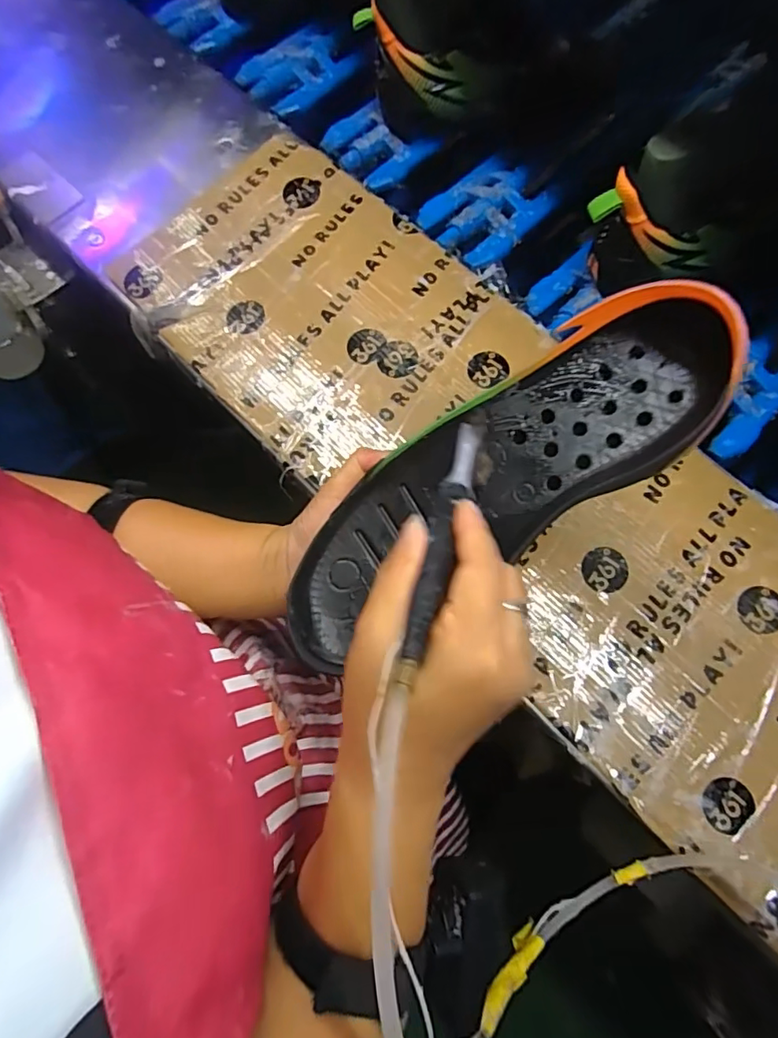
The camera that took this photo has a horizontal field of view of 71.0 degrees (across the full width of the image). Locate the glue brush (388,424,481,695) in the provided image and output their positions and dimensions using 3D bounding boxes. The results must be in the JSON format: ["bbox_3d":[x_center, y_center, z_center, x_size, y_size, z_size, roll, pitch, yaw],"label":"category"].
[{"bbox_3d":[0.024,0.008,0.244,0.014,0.015,0.144,15,49,5],"label":"glue brush"}]

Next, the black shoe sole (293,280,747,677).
[{"bbox_3d":[0.052,-0.020,0.288,0.258,0.040,0.096,-33,74,12],"label":"black shoe sole"}]

